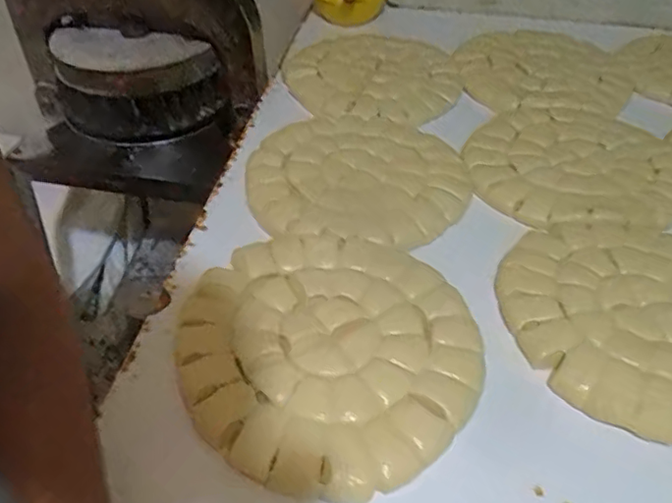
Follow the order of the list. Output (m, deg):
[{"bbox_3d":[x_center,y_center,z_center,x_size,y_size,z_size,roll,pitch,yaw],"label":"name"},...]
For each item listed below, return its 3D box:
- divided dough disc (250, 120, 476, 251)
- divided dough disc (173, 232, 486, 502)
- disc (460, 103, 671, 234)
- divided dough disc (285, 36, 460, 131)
[{"bbox_3d":[0.029,-0.114,0.835,0.312,0.021,0.278,6,45,5],"label":"divided dough disc"},{"bbox_3d":[-0.013,0.098,0.634,0.325,0.020,0.311,0,45,0],"label":"divided dough disc"},{"bbox_3d":[0.365,-0.128,0.869,0.335,0.032,0.298,-24,50,-23],"label":"disc"},{"bbox_3d":[0.061,-0.316,1.037,0.289,0.045,0.306,0,45,0],"label":"divided dough disc"}]

